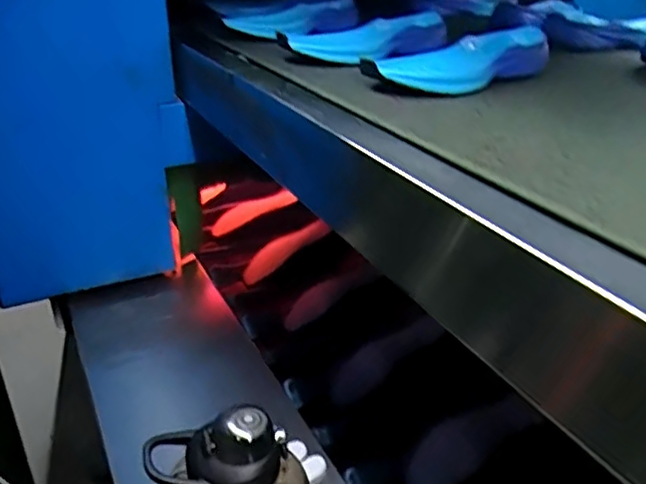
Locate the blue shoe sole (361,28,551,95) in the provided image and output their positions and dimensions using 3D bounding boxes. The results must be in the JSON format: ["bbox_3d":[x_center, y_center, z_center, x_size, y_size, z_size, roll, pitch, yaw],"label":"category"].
[{"bbox_3d":[0.150,-0.205,0.706,0.233,0.042,0.095,-17,35,-27],"label":"blue shoe sole"}]

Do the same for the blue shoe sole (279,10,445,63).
[{"bbox_3d":[0.067,-0.265,0.813,0.240,0.039,0.077,-20,36,-31],"label":"blue shoe sole"}]

